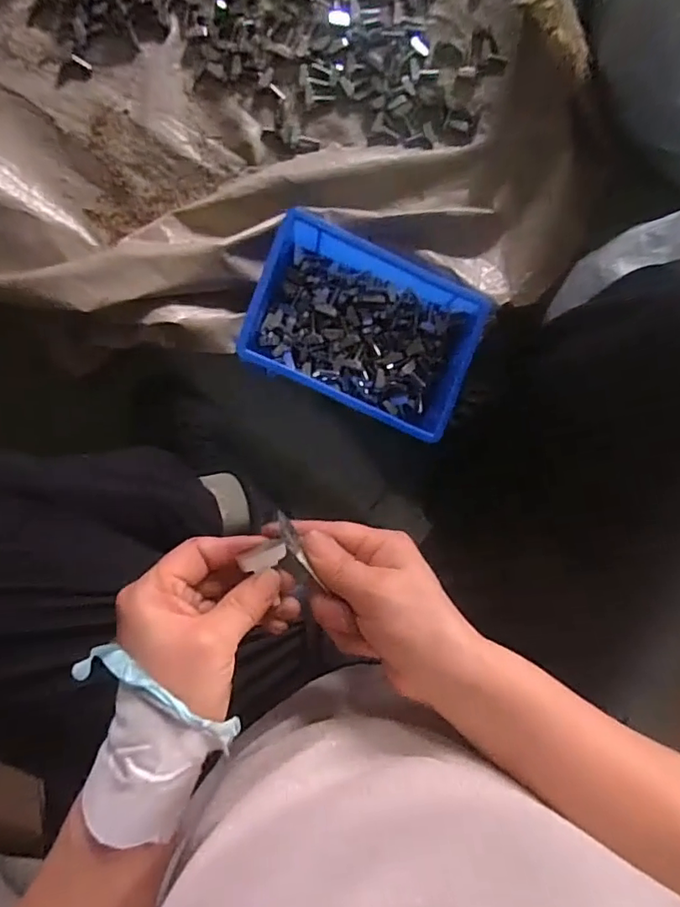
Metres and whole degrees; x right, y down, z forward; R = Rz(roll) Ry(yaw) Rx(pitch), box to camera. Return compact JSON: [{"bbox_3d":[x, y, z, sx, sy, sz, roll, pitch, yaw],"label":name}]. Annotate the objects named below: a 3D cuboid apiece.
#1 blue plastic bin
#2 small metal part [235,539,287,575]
[{"bbox_3d":[0.030,-0.143,0.619,0.252,0.068,0.183,23,94,-3],"label":"blue plastic bin"},{"bbox_3d":[-0.040,0.056,0.290,0.024,0.004,0.011,-25,95,-20],"label":"small metal part"}]

